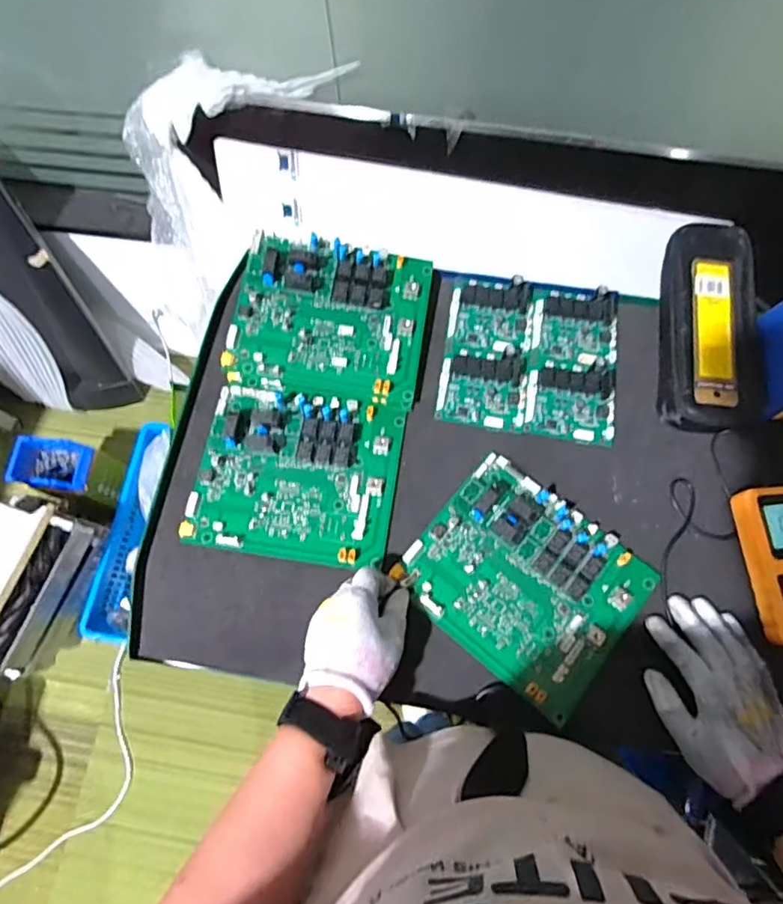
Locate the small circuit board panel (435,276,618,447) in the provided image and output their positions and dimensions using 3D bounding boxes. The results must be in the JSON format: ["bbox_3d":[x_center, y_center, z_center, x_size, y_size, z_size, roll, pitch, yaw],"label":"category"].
[{"bbox_3d":[0.153,-0.106,0.589,0.185,0.019,0.178,9,72,5],"label":"small circuit board panel"}]

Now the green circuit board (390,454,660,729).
[{"bbox_3d":[0.127,0.119,0.506,0.199,0.025,0.171,38,77,13],"label":"green circuit board"}]

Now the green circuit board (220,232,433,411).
[{"bbox_3d":[-0.066,-0.146,0.588,0.202,0.034,0.171,9,80,-4],"label":"green circuit board"}]

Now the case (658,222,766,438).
[{"bbox_3d":[0.337,-0.133,0.573,0.093,0.050,0.224,6,72,4],"label":"case"}]

